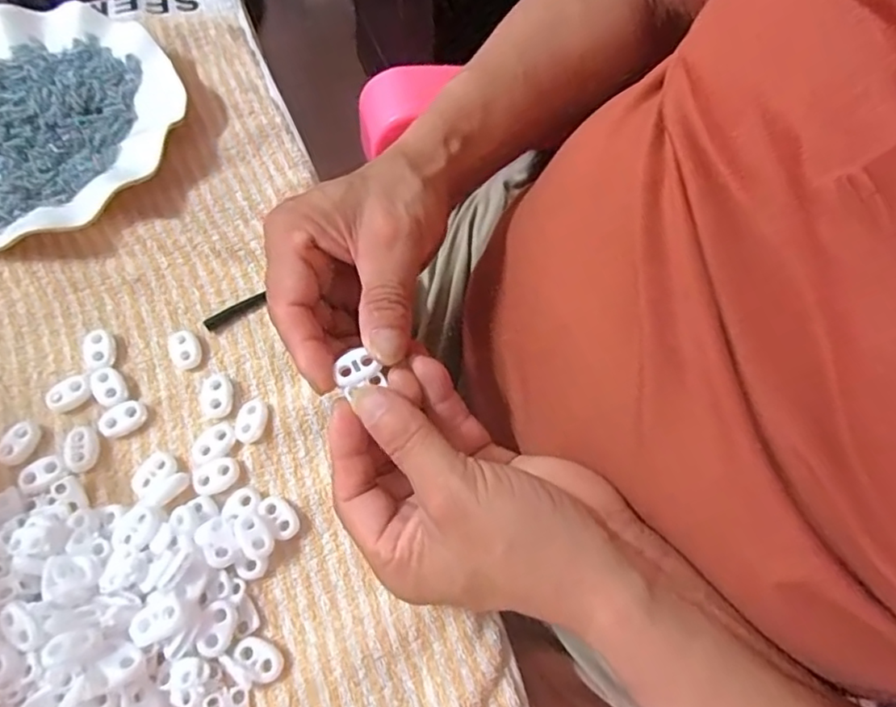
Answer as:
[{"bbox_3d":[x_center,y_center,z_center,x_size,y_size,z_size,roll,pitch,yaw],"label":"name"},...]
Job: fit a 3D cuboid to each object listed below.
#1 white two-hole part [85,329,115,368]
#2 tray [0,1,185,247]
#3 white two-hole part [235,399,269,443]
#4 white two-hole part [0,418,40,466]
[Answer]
[{"bbox_3d":[-0.183,-0.002,0.317,0.014,0.006,0.021,-6,66,-4],"label":"white two-hole part"},{"bbox_3d":[-0.265,-0.147,0.368,0.175,0.019,0.180,37,70,14],"label":"tray"},{"bbox_3d":[-0.099,0.033,0.304,0.015,0.005,0.022,13,66,4],"label":"white two-hole part"},{"bbox_3d":[-0.211,0.043,0.298,0.015,0.007,0.024,13,66,4],"label":"white two-hole part"}]

